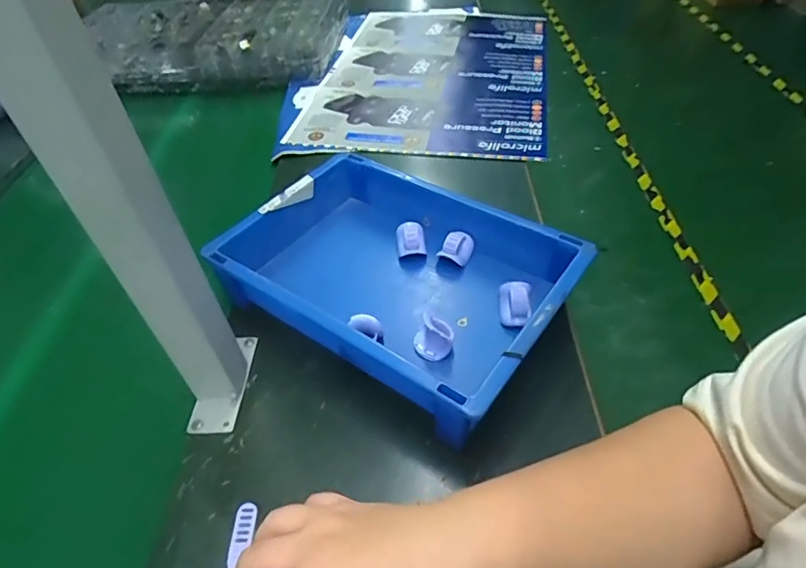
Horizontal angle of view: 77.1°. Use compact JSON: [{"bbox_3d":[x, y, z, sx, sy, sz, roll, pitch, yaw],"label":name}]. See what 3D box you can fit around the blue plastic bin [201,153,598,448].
[{"bbox_3d":[-0.009,-0.008,0.480,0.305,0.072,0.201,26,52,27],"label":"blue plastic bin"}]

